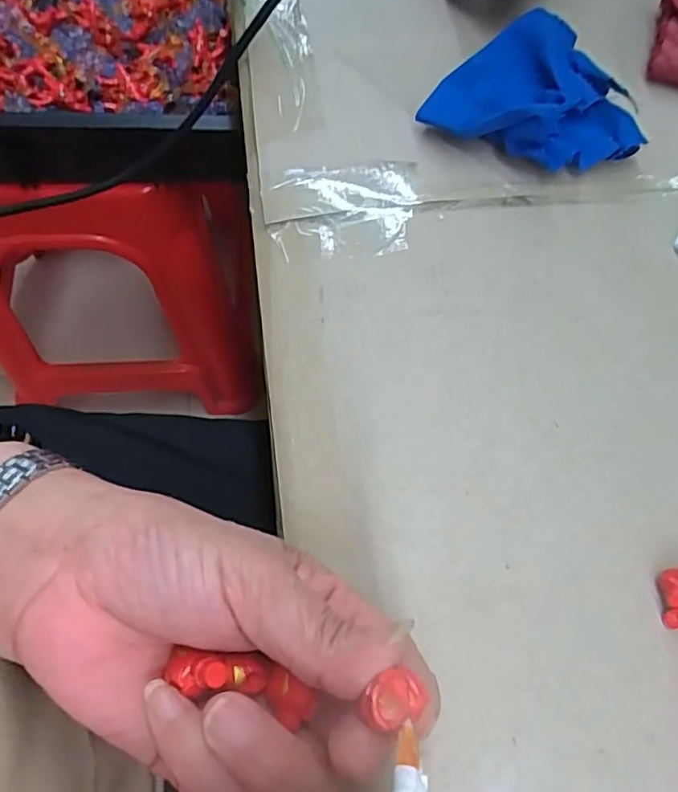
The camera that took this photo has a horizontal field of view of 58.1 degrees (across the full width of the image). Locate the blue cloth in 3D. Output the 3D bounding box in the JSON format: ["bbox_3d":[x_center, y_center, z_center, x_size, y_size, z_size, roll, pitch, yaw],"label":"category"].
[{"bbox_3d":[0.105,-0.156,0.308,0.100,0.028,0.090,24,69,7],"label":"blue cloth"}]

